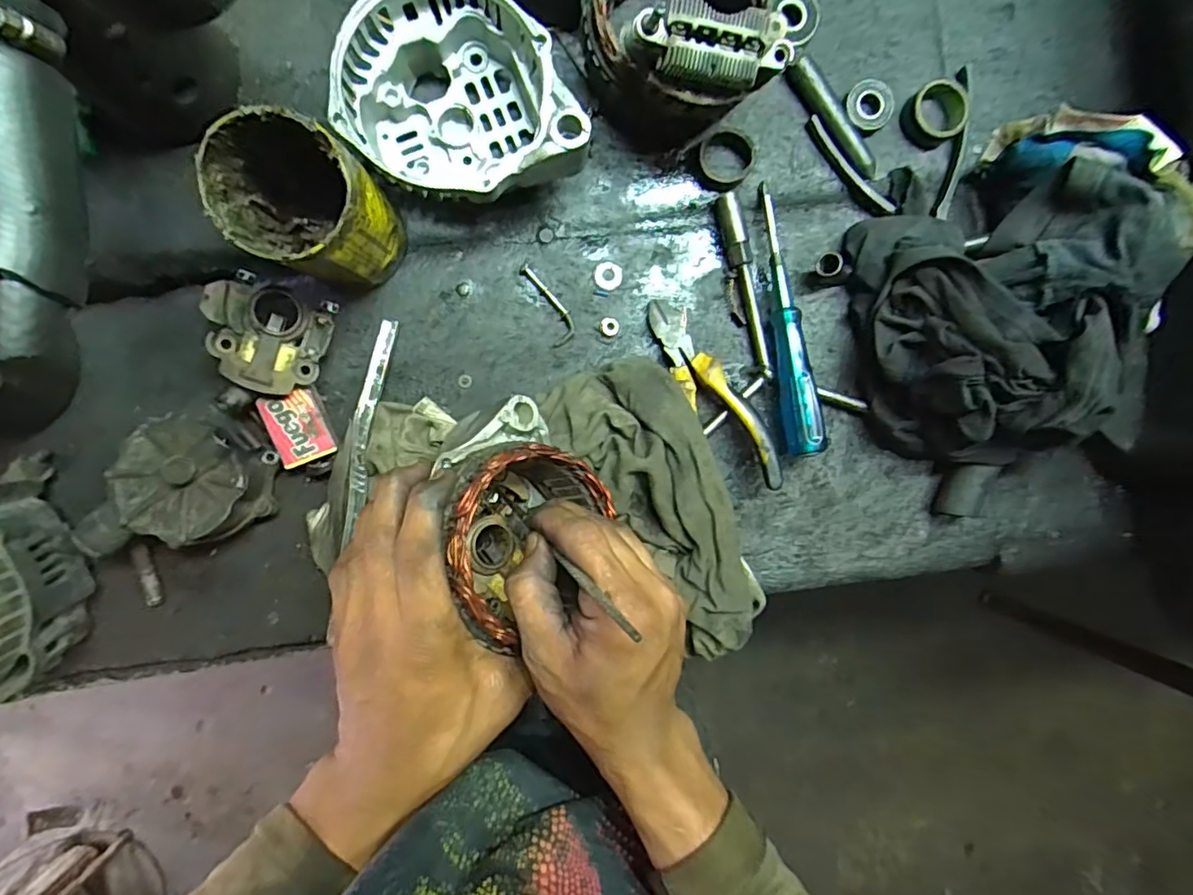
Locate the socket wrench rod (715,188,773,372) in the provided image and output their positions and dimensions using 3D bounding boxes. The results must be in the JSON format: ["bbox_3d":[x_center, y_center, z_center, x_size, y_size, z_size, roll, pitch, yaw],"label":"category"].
[{"bbox_3d":[0.109,-0.117,0.410,0.017,0.018,0.130,-16,94,-3],"label":"socket wrench rod"}]

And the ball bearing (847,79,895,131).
[{"bbox_3d":[0.196,-0.246,0.405,0.036,0.012,0.034,-1,93,-4],"label":"ball bearing"}]

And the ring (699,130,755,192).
[{"bbox_3d":[0.091,-0.203,0.397,0.037,0.016,0.038,0,93,-4],"label":"ring"}]

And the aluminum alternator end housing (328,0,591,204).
[{"bbox_3d":[-0.077,-0.214,0.358,0.149,0.082,0.120,23,91,-5],"label":"aluminum alternator end housing"}]

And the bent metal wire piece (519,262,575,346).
[{"bbox_3d":[-0.034,-0.104,0.404,0.019,0.007,0.062,-24,94,-3],"label":"bent metal wire piece"}]

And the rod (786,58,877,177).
[{"bbox_3d":[0.169,-0.234,0.402,0.016,0.017,0.094,-37,95,-2],"label":"rod"}]

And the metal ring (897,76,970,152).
[{"bbox_3d":[0.248,-0.243,0.408,0.045,0.020,0.040,-35,95,-2],"label":"metal ring"}]

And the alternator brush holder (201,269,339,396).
[{"bbox_3d":[-0.222,-0.074,0.379,0.073,0.028,0.070,19,85,-15],"label":"alternator brush holder"}]

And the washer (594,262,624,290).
[{"bbox_3d":[0.009,-0.124,0.407,0.020,0.004,0.019,0,93,-4],"label":"washer"}]

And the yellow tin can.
[{"bbox_3d":[-0.167,-0.137,0.338,0.076,0.117,0.070,0,93,-4],"label":"yellow tin can"}]

